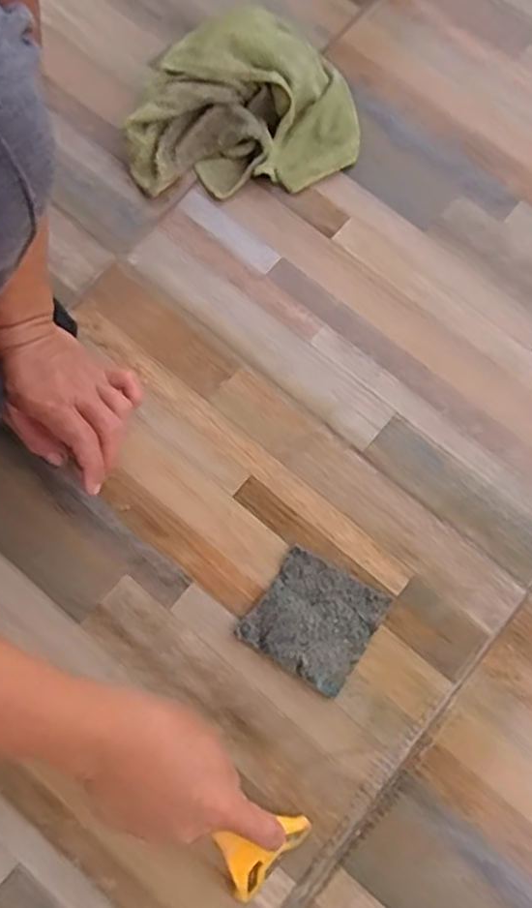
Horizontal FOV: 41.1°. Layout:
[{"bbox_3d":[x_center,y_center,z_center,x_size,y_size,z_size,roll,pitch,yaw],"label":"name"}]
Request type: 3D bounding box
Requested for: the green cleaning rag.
[{"bbox_3d":[-0.021,-0.279,0.568,0.181,0.052,0.127,-9,77,-2],"label":"green cleaning rag"}]

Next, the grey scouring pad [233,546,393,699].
[{"bbox_3d":[0.033,0.115,0.493,0.079,0.010,0.076,33,79,8],"label":"grey scouring pad"}]

